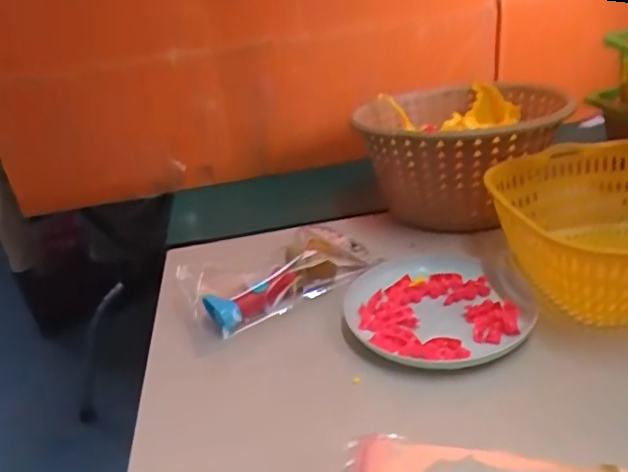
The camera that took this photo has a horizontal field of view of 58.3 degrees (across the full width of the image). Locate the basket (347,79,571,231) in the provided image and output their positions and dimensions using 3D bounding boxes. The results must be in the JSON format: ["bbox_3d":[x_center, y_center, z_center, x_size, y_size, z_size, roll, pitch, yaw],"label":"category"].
[{"bbox_3d":[0.160,-0.099,0.635,0.212,0.104,0.219,-2,26,12],"label":"basket"}]

